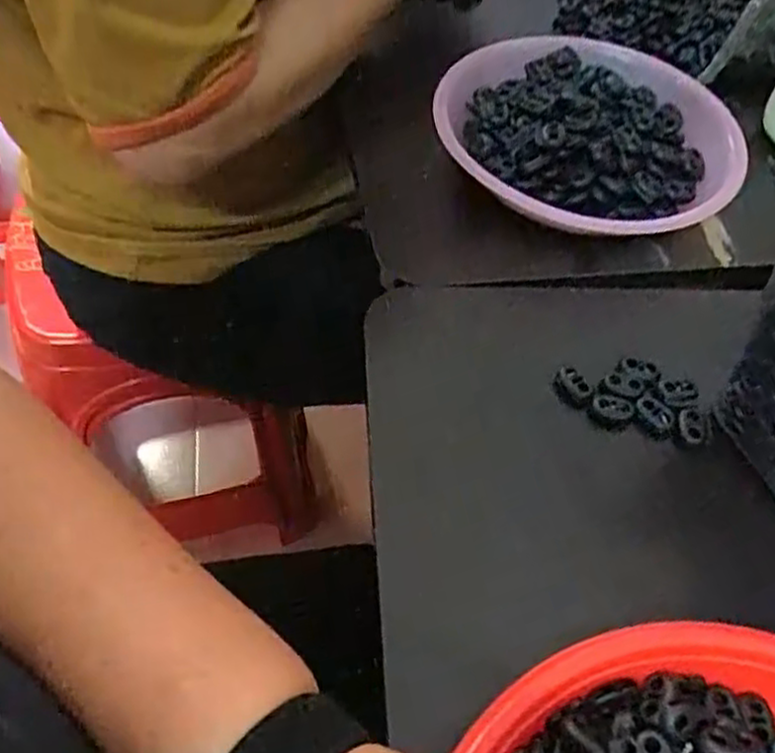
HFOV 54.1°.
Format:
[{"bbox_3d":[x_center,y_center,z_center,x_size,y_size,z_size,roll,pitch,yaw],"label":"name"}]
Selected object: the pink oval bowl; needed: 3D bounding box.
[{"bbox_3d":[0.138,-0.164,0.502,0.188,0.041,0.201,32,57,17],"label":"pink oval bowl"}]

